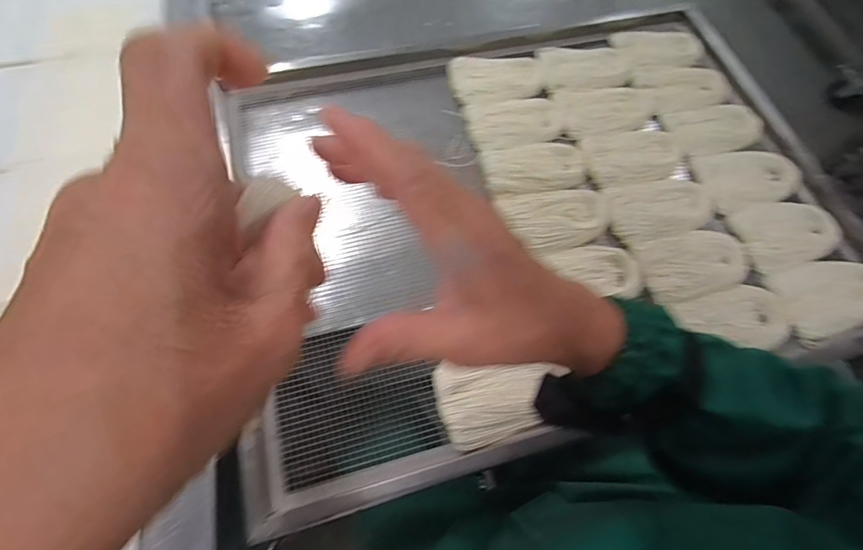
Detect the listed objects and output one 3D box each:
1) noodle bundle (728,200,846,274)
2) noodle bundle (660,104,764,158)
[{"bbox_3d":[0.466,-0.055,0.559,0.147,0.019,0.089,-15,66,-8],"label":"noodle bundle"},{"bbox_3d":[0.413,-0.216,0.622,0.143,0.015,0.080,-13,66,-8],"label":"noodle bundle"}]

